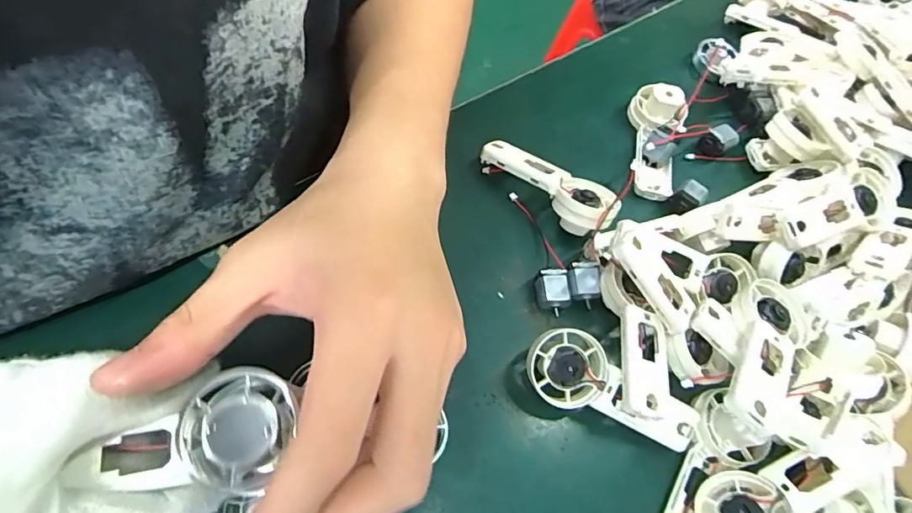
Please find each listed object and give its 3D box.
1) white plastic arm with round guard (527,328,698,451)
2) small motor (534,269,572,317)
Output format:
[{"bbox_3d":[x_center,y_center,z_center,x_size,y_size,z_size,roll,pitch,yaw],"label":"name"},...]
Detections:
[{"bbox_3d":[0.079,0.070,0.257,0.092,0.021,0.034,30,63,2],"label":"white plastic arm with round guard"},{"bbox_3d":[0.056,0.020,0.291,0.018,0.012,0.024,-3,65,-8],"label":"small motor"}]

